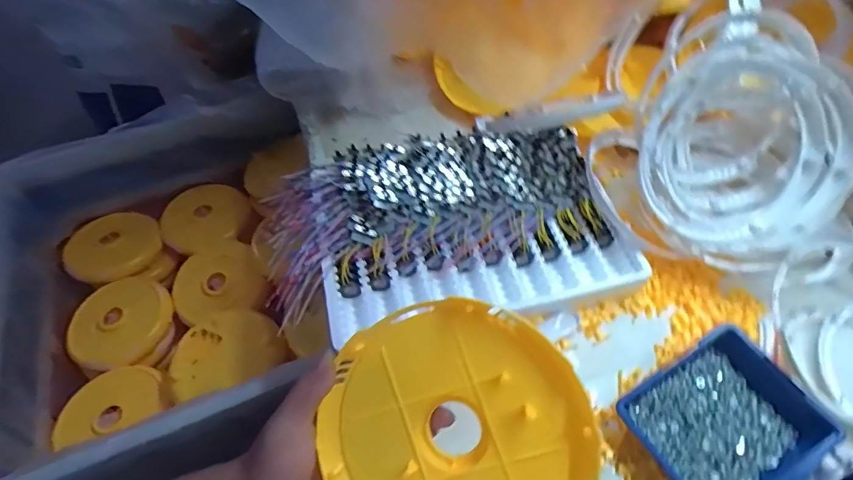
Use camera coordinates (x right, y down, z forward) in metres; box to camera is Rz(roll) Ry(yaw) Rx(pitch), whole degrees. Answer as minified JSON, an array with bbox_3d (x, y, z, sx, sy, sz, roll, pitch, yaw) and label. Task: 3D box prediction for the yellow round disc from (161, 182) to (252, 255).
[{"bbox_3d":[-0.473,-0.050,0.997,0.179,0.034,0.182,-5,59,8],"label":"yellow round disc"}]

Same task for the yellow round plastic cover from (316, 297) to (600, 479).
[{"bbox_3d":[0.017,0.135,0.314,0.177,0.014,0.181,-1,87,13],"label":"yellow round plastic cover"}]

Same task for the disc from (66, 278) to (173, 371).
[{"bbox_3d":[-0.568,0.150,0.863,0.174,0.041,0.170,-1,57,2],"label":"disc"}]

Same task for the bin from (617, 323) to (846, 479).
[{"bbox_3d":[0.261,0.163,0.415,0.142,0.057,0.123,-30,60,-15],"label":"bin"}]

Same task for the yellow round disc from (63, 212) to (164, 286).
[{"bbox_3d":[-0.637,0.012,0.950,0.167,0.027,0.152,-23,61,-31],"label":"yellow round disc"}]

